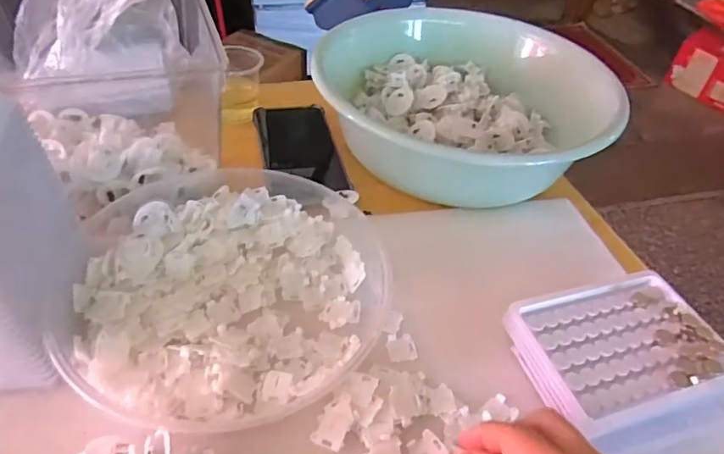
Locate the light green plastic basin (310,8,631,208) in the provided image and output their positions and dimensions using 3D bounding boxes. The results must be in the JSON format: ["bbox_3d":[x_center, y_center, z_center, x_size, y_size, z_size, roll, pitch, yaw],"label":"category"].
[{"bbox_3d":[0.099,-0.132,0.546,0.285,0.094,0.226,-4,45,-11],"label":"light green plastic basin"}]

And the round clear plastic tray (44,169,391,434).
[{"bbox_3d":[-0.095,0.038,0.394,0.220,0.035,0.215,3,44,-3],"label":"round clear plastic tray"}]

